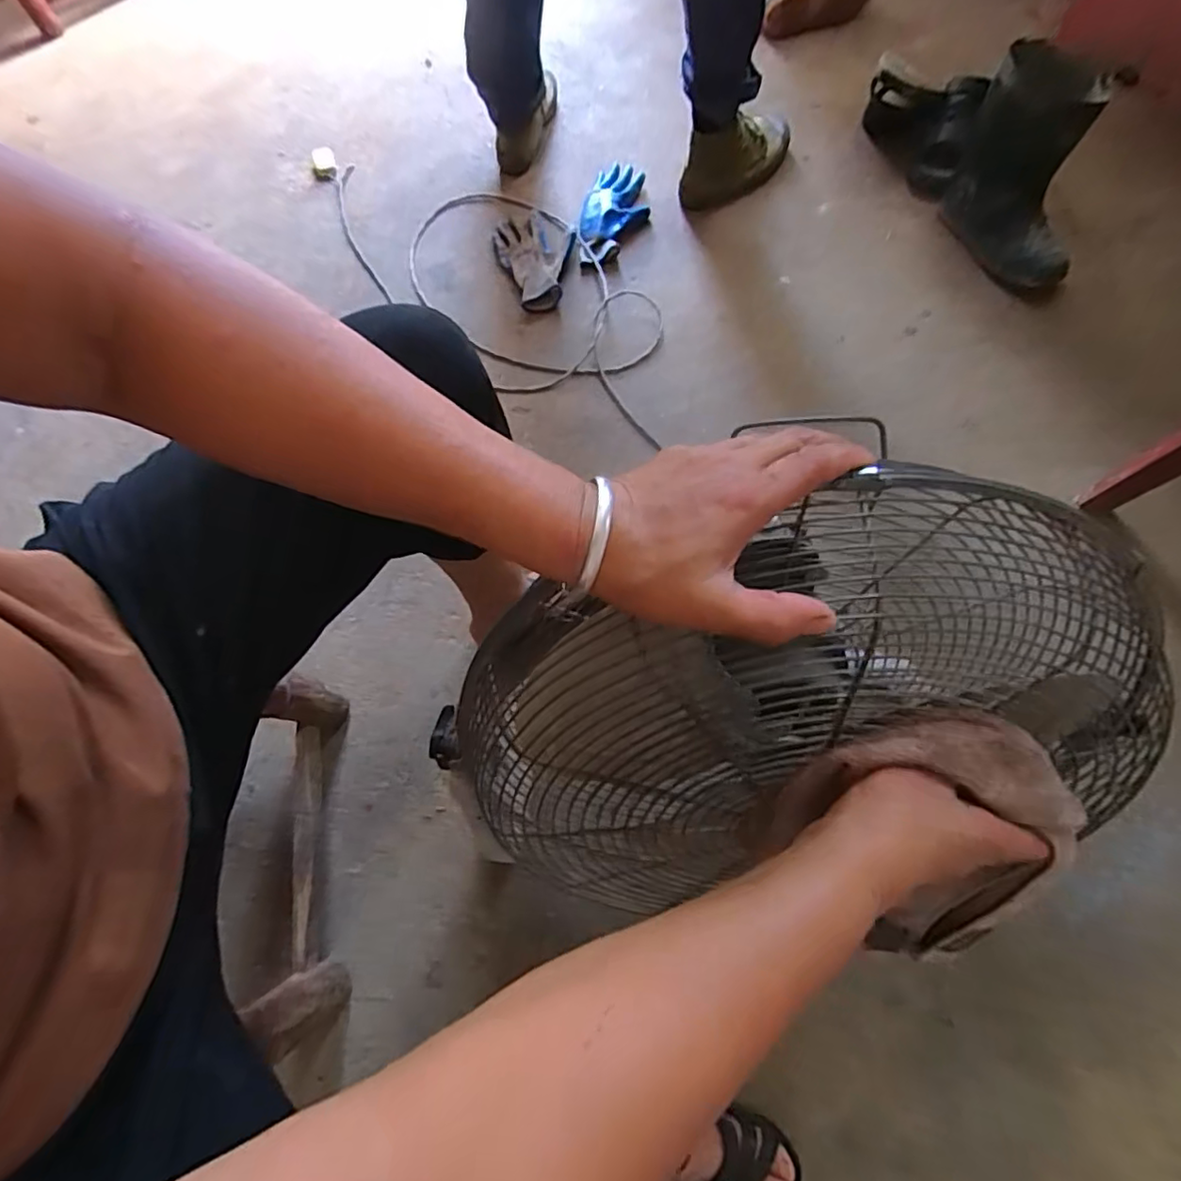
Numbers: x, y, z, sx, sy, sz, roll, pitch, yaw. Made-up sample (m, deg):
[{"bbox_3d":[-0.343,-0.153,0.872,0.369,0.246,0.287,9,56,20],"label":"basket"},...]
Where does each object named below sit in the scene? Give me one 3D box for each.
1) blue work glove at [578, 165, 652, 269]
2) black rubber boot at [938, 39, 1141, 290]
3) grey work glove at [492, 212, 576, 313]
[{"bbox_3d":[0.040,-0.661,1.055,0.108,0.030,0.219,16,72,7],"label":"blue work glove"},{"bbox_3d":[0.678,-0.635,0.907,0.086,0.242,0.245,-25,72,-7],"label":"black rubber boot"},{"bbox_3d":[-0.086,-0.577,1.028,0.132,0.029,0.196,-24,72,-6],"label":"grey work glove"}]

